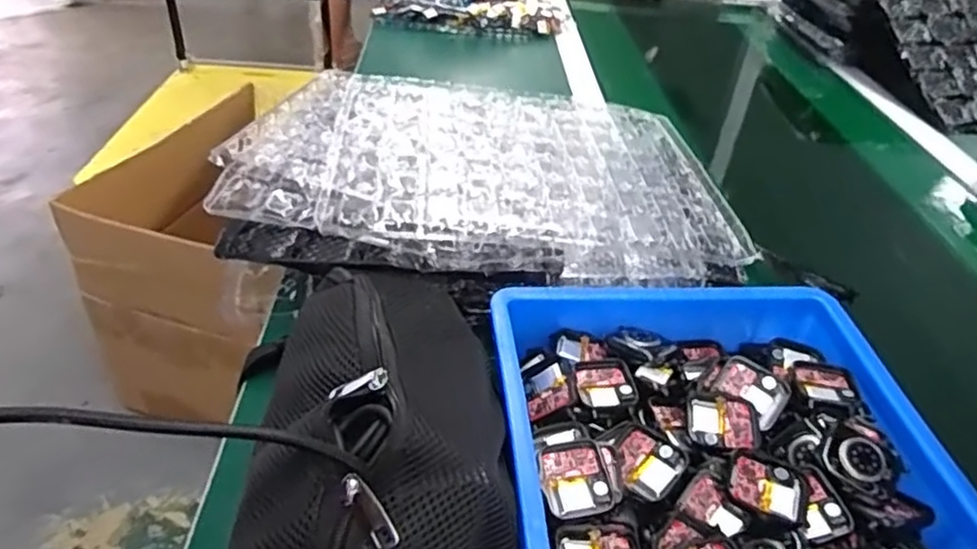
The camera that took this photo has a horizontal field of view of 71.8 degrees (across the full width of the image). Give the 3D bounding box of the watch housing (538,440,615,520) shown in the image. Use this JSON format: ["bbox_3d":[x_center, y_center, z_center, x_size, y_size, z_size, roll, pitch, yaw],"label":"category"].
[{"bbox_3d":[0.048,0.111,0.369,0.037,0.010,0.041,-4,39,-11],"label":"watch housing"}]

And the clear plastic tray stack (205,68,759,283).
[{"bbox_3d":[-0.004,-0.093,0.573,0.386,0.057,0.223,8,38,4],"label":"clear plastic tray stack"}]

